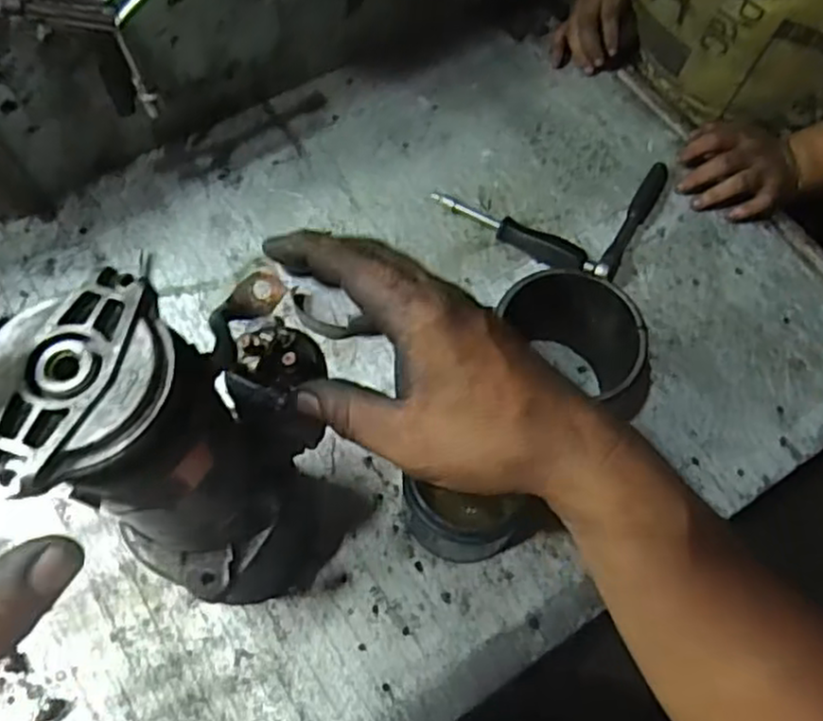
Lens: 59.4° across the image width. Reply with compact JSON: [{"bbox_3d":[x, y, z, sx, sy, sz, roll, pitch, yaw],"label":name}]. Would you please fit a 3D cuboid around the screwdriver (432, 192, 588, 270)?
[{"bbox_3d":[0.090,-0.123,0.658,0.153,0.024,0.030,33,71,13],"label":"screwdriver"}]

